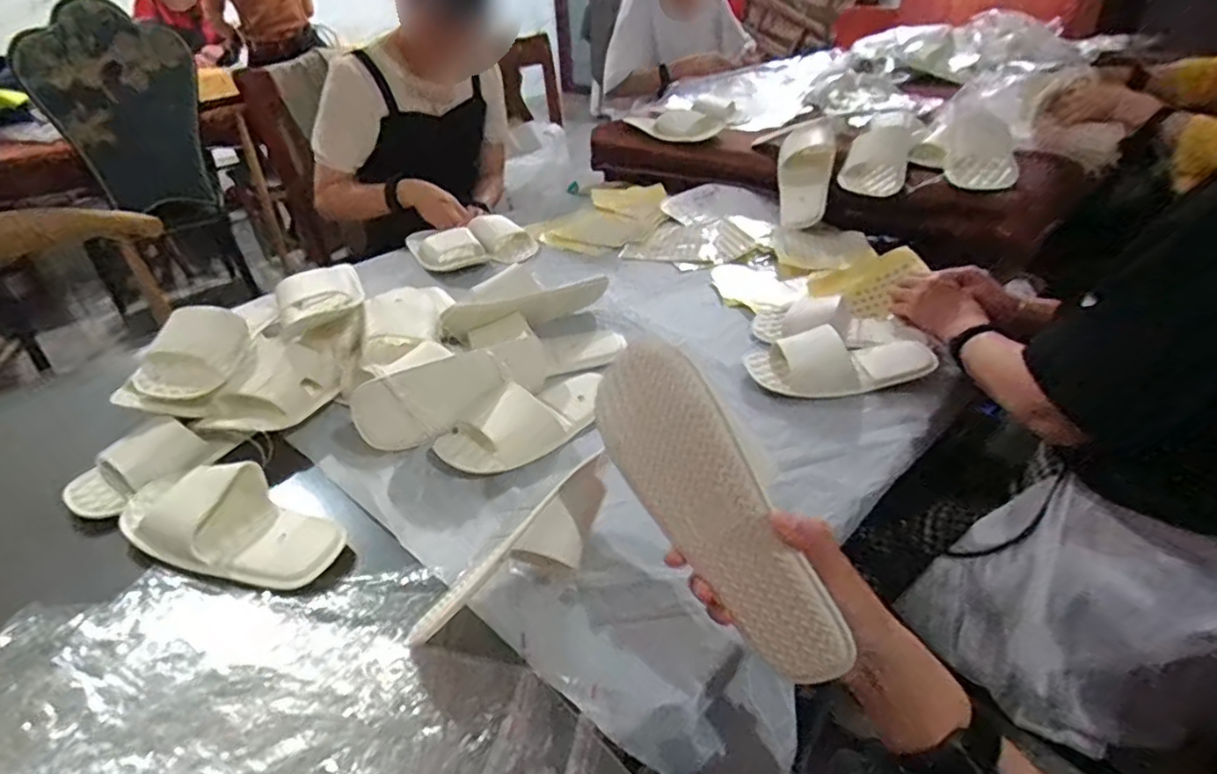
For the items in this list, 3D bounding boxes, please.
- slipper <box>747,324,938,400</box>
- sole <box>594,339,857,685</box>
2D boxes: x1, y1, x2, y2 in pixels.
[{"bbox_3d":[0.298,-0.036,0.816,0.231,0.062,0.092,-2,34,1],"label":"slipper"},{"bbox_3d":[0.064,0.076,0.402,0.012,0.092,0.225,-18,72,-45],"label":"sole"}]

